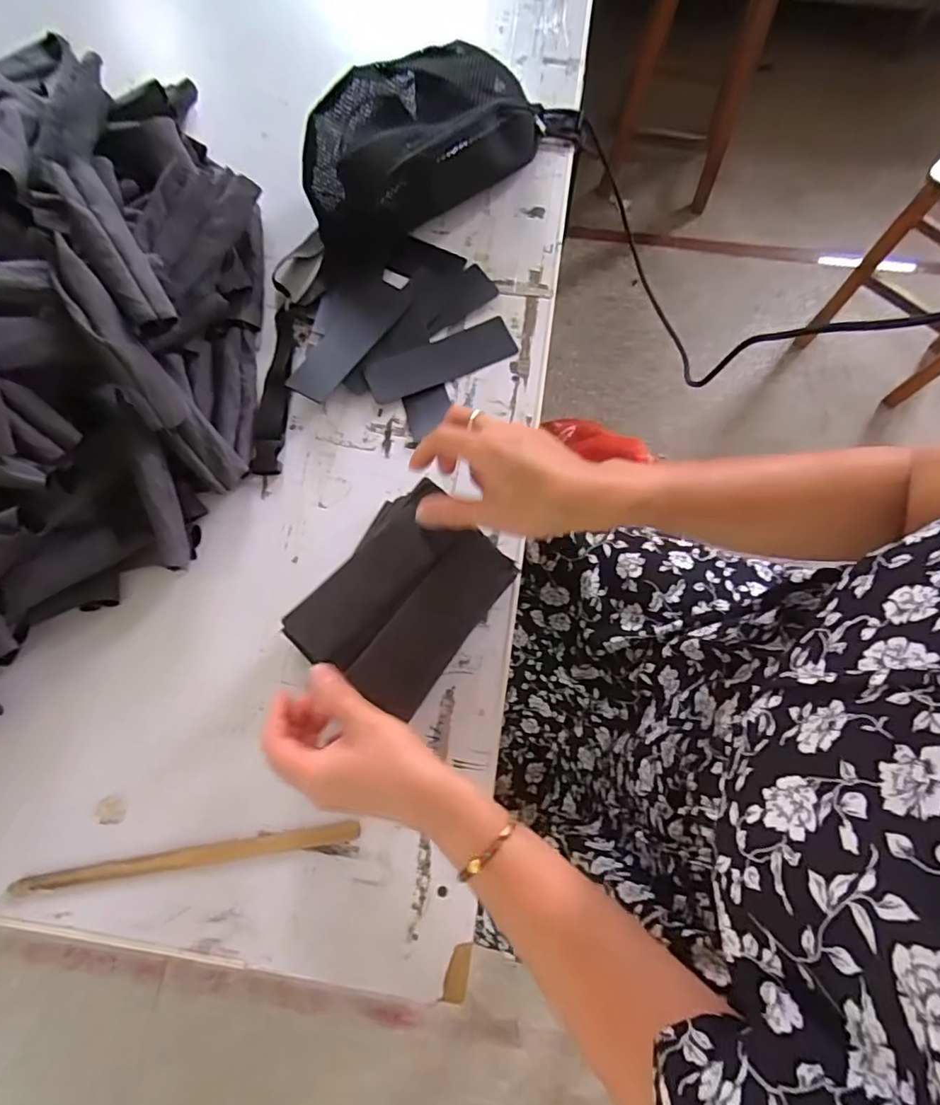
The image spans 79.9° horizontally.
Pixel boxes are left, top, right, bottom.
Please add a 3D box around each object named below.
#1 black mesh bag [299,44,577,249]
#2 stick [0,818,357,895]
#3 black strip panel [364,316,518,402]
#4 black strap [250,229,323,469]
[{"bbox_3d":[-0.026,-0.427,0.570,0.310,0.081,0.128,-28,77,-7],"label":"black mesh bag"},{"bbox_3d":[-0.219,0.238,0.435,0.262,0.007,0.015,-9,75,-2],"label":"stick"},{"bbox_3d":[-0.028,-0.189,0.549,0.147,0.005,0.047,-23,76,-5],"label":"black strip panel"},{"bbox_3d":[-0.177,-0.198,0.544,0.042,0.018,0.255,2,75,1],"label":"black strap"}]

